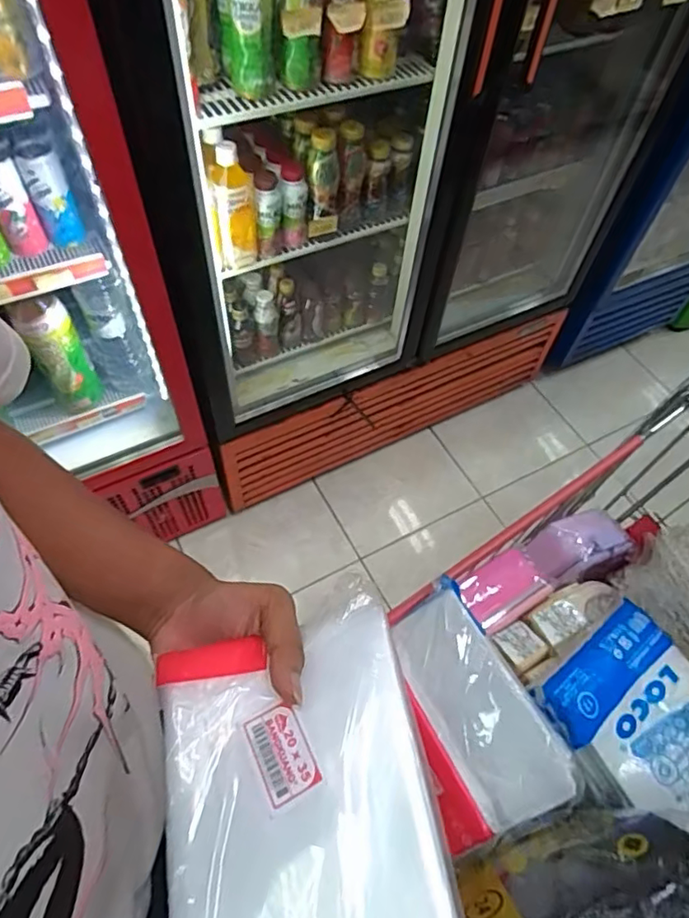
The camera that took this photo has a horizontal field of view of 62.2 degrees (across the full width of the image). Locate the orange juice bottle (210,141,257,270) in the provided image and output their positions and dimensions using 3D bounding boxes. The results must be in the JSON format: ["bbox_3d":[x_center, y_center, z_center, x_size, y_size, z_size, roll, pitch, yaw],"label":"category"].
[{"bbox_3d":[-0.182,-0.415,0.950,0.058,0.196,0.059,-8,59,-9],"label":"orange juice bottle"}]

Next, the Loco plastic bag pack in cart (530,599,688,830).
[{"bbox_3d":[0.321,0.277,0.598,0.186,0.046,0.198,-29,64,-20],"label":"Loco plastic bag pack in cart"}]

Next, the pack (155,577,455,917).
[{"bbox_3d":[-0.020,0.191,0.272,0.127,0.028,0.223,-8,59,-10],"label":"pack"}]

